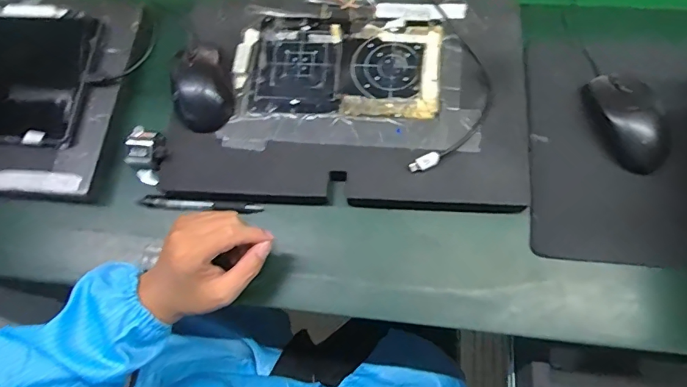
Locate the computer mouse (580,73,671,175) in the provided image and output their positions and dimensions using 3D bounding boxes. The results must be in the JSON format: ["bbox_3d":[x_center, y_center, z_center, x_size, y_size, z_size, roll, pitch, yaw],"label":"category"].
[{"bbox_3d":[0.316,-0.082,0.510,0.055,0.036,0.121,-22,71,-4],"label":"computer mouse"}]

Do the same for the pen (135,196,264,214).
[{"bbox_3d":[-0.155,0.012,0.502,0.134,0.015,0.010,3,69,6],"label":"pen"}]

